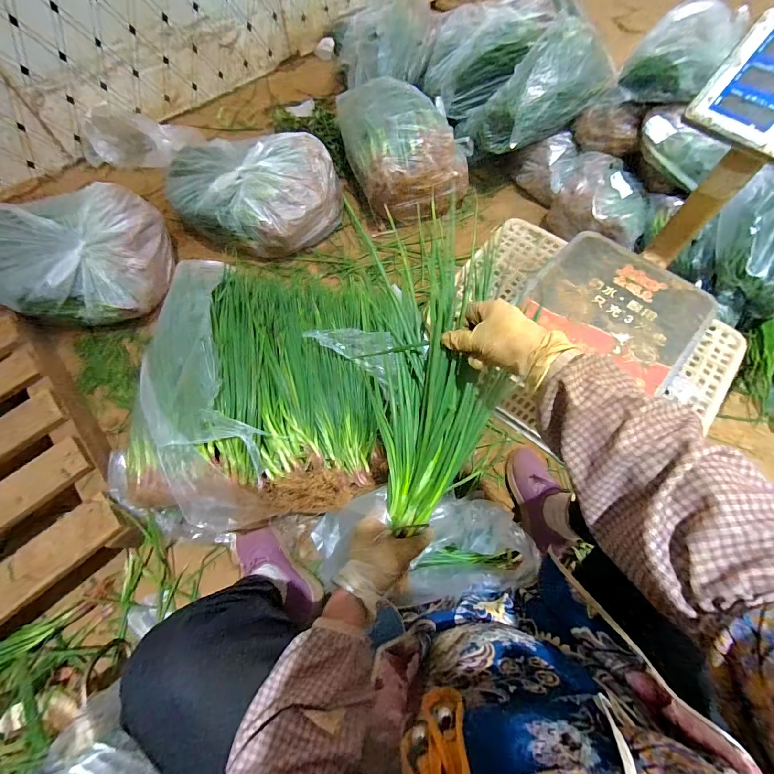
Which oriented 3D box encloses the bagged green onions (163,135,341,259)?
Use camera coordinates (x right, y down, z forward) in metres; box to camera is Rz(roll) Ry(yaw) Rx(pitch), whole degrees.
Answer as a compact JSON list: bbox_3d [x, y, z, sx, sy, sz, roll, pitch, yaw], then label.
[{"bbox_3d":[-0.375,-0.535,1.006,0.480,0.173,0.287,-7,66,-2],"label":"bagged green onions"}]

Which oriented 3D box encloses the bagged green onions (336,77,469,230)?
[{"bbox_3d":[0.046,-0.735,1.098,0.321,0.221,0.413,-17,67,-7],"label":"bagged green onions"}]

